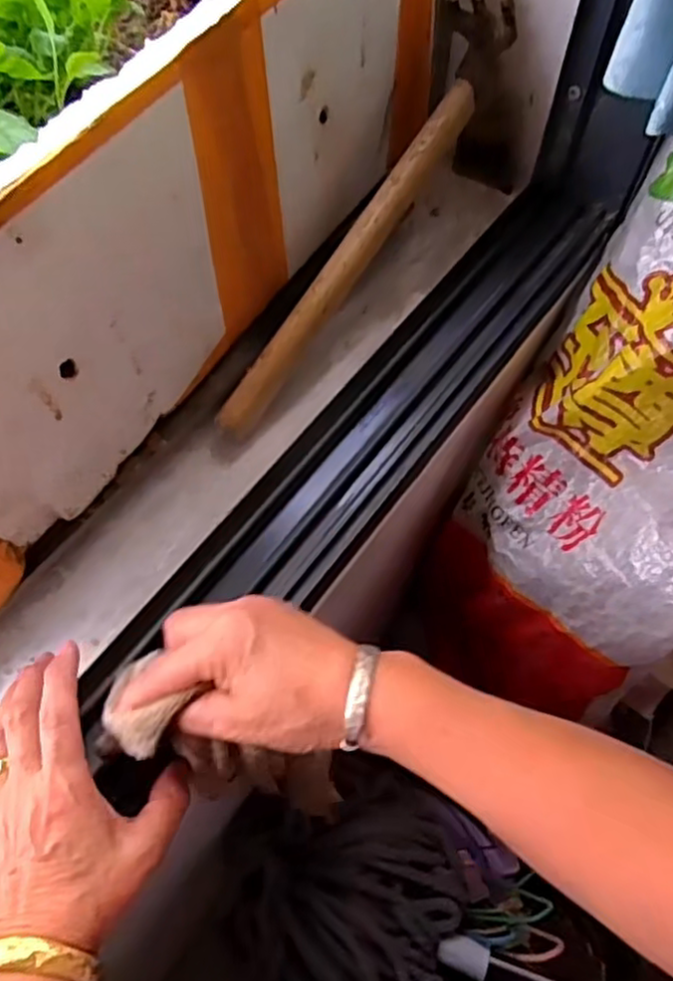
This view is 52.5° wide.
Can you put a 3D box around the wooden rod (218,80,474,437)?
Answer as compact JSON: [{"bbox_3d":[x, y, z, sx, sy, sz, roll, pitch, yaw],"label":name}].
[{"bbox_3d":[0.011,-0.178,0.526,0.026,0.029,0.320,33,84,16],"label":"wooden rod"}]

